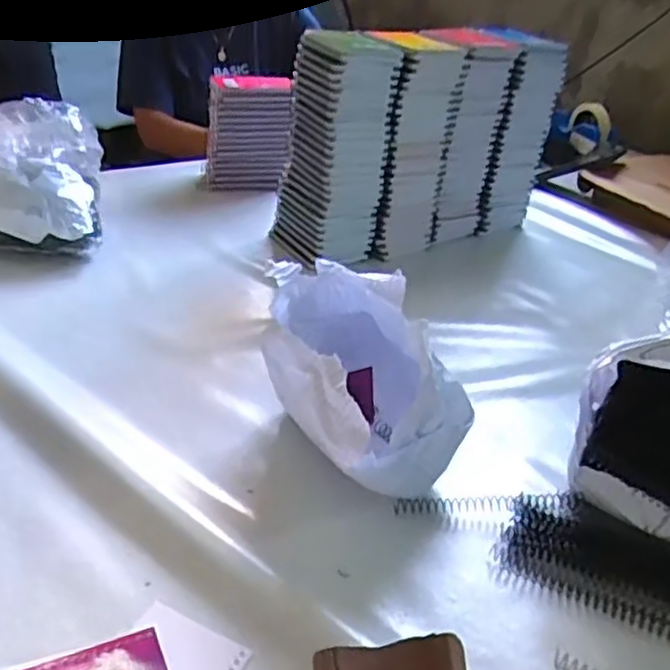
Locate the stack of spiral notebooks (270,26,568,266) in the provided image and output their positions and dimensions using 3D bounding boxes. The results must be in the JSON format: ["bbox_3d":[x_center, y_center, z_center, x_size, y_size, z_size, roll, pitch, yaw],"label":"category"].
[{"bbox_3d":[0.123,-0.289,1.043,0.412,0.282,0.139,-14,35,-29],"label":"stack of spiral notebooks"}]

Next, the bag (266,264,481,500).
[{"bbox_3d":[0.020,0.032,0.602,0.138,0.143,0.211,-12,34,-26],"label":"bag"}]

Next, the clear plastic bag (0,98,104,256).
[{"bbox_3d":[-0.439,-0.208,0.938,0.233,0.150,0.208,-3,31,-13],"label":"clear plastic bag"}]

